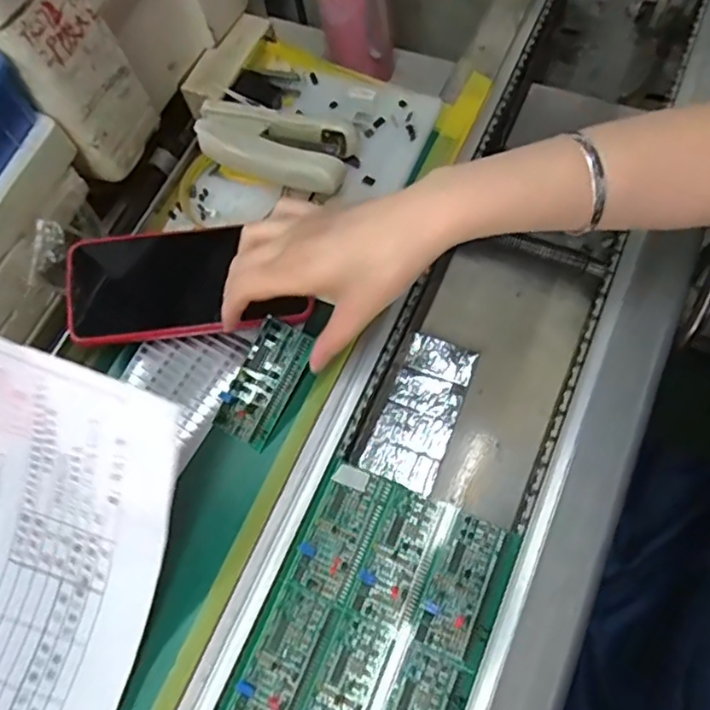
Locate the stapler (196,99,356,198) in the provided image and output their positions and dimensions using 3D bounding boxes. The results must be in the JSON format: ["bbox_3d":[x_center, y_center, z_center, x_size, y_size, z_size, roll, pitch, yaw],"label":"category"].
[{"bbox_3d":[-0.060,-0.154,0.454,0.114,0.035,0.051,15,71,4],"label":"stapler"}]

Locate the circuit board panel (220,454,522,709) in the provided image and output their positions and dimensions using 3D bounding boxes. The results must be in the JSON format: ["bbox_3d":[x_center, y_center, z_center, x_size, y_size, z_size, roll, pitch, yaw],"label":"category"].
[{"bbox_3d":[0.012,0.161,0.368,0.126,0.015,0.163,21,71,12],"label":"circuit board panel"}]

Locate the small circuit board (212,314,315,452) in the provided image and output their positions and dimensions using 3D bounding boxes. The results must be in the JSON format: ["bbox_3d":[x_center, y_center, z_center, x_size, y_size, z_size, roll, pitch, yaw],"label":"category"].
[{"bbox_3d":[-0.060,0.018,0.406,0.040,0.007,0.081,25,85,7],"label":"small circuit board"}]

